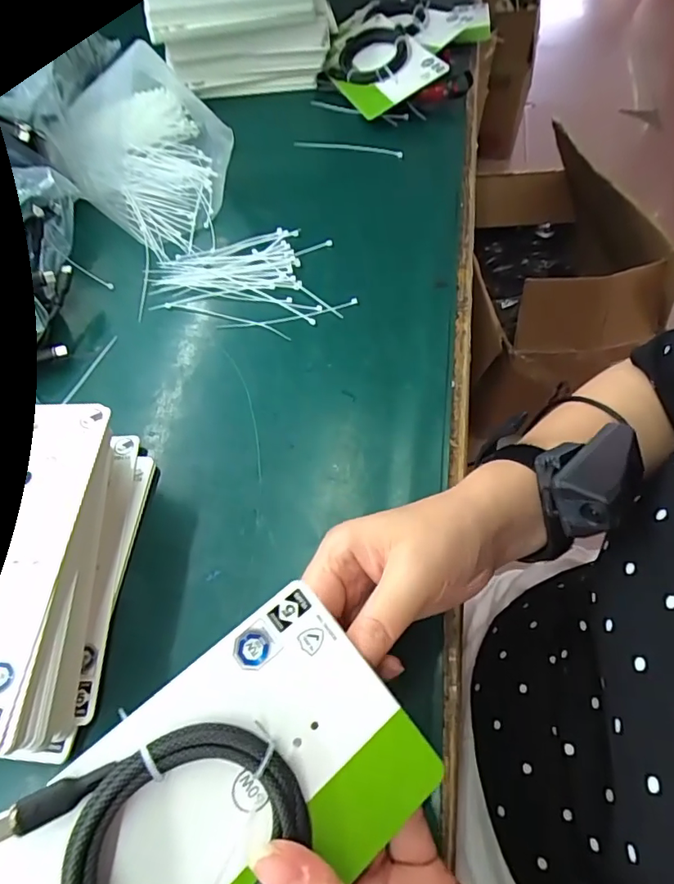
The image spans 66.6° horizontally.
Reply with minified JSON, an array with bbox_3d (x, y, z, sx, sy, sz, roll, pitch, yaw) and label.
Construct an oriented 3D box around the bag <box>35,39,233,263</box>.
[{"bbox_3d":[-0.187,-0.282,0.488,0.159,0.077,0.236,-14,60,-8],"label":"bag"}]

